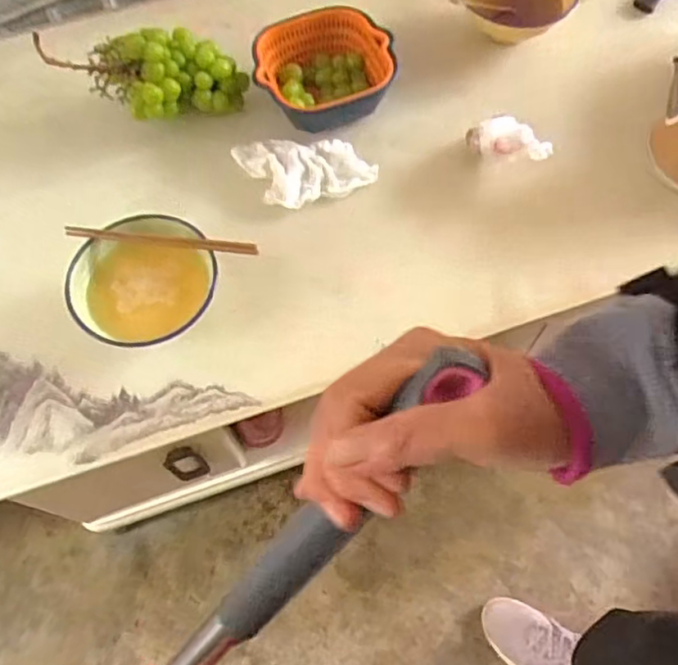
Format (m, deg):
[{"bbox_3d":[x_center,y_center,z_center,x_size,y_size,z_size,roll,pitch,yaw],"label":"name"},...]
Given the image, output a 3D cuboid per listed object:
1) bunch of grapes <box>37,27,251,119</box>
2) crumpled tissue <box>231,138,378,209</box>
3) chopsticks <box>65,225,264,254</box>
[{"bbox_3d":[-0.240,-0.362,0.837,0.206,0.121,0.095,-22,67,-8],"label":"bunch of grapes"},{"bbox_3d":[-0.046,-0.236,0.828,0.188,0.035,0.117,-9,66,-2],"label":"crumpled tissue"},{"bbox_3d":[-0.216,-0.111,0.722,0.235,0.014,0.014,5,66,4],"label":"chopsticks"}]

